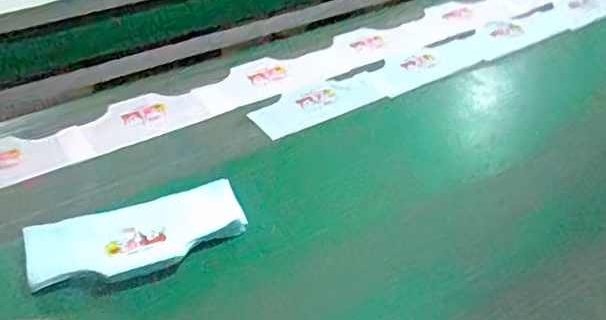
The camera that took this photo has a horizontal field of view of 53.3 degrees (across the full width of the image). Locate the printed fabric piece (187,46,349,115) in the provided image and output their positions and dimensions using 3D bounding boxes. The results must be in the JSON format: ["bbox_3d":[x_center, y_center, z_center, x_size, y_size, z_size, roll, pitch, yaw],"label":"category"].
[{"bbox_3d":[-0.058,-0.174,1.245,0.338,0.012,0.167,-21,39,-24],"label":"printed fabric piece"}]

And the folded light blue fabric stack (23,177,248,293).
[{"bbox_3d":[-0.229,0.106,0.839,0.289,0.019,0.145,-15,38,-16],"label":"folded light blue fabric stack"}]

